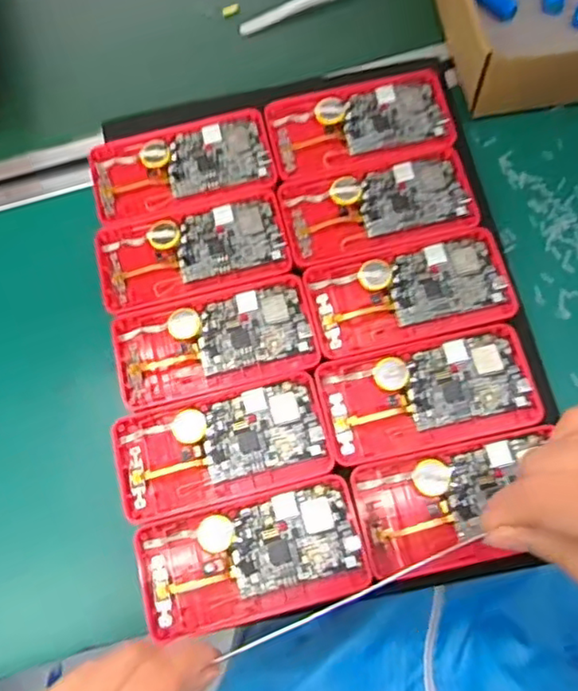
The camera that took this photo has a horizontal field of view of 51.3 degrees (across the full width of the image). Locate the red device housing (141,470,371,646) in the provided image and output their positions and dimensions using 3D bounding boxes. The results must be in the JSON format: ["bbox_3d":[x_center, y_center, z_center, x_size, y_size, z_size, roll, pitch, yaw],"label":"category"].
[{"bbox_3d":[-0.020,0.115,0.327,0.120,0.010,0.062,-15,70,-1],"label":"red device housing"}]

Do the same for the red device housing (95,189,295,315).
[{"bbox_3d":[-0.062,-0.062,0.390,0.121,0.009,0.062,-15,70,-1],"label":"red device housing"}]

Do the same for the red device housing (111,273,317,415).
[{"bbox_3d":[-0.045,-0.002,0.368,0.121,0.008,0.060,-13,70,-1],"label":"red device housing"}]

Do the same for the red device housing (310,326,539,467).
[{"bbox_3d":[0.080,0.028,0.350,0.121,0.009,0.062,-13,70,-1],"label":"red device housing"}]

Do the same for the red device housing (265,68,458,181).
[{"bbox_3d":[0.048,-0.150,0.416,0.121,0.018,0.065,-13,70,-1],"label":"red device housing"}]

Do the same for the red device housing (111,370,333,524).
[{"bbox_3d":[-0.040,0.058,0.349,0.120,0.008,0.061,-15,70,-1],"label":"red device housing"}]

